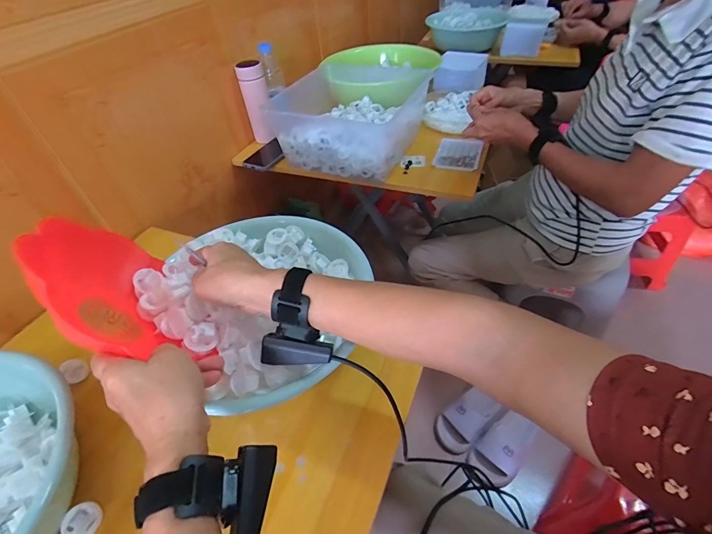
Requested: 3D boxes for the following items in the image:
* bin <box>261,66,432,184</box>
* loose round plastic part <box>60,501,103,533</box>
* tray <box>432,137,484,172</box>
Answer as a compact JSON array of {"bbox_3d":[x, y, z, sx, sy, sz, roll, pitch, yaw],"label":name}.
[{"bbox_3d":[-0.024,-0.359,0.857,0.329,0.120,0.305,18,50,21],"label":"bin"},{"bbox_3d":[-0.280,0.261,0.366,0.033,0.004,0.033,28,38,-25],"label":"loose round plastic part"},{"bbox_3d":[0.232,-0.256,0.817,0.100,0.016,0.133,13,49,17],"label":"tray"}]

